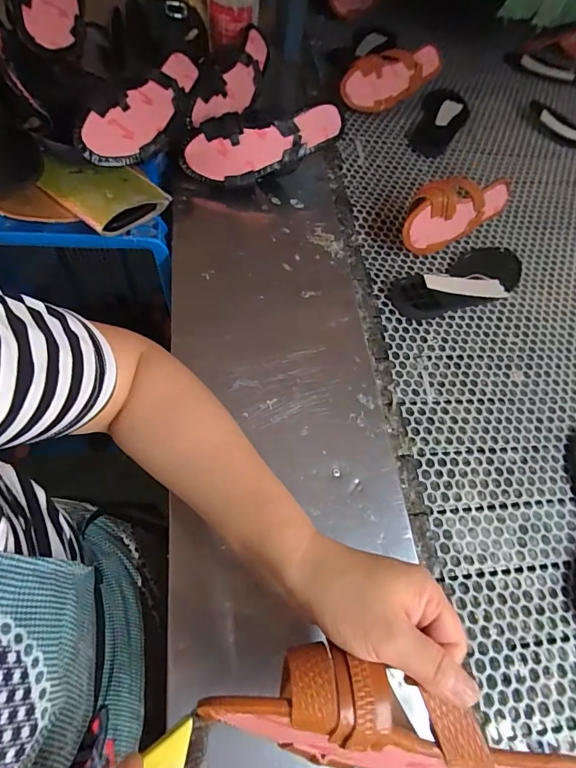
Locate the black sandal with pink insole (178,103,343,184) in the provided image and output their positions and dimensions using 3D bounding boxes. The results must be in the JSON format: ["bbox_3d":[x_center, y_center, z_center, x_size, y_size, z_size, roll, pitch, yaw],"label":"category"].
[{"bbox_3d":[-0.038,-0.341,0.608,0.226,0.082,0.055,-10,16,-2],"label":"black sandal with pink insole"}]

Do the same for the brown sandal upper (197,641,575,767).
[{"bbox_3d":[0.068,0.206,0.247,0.231,0.071,0.054,21,58,-6],"label":"brown sandal upper"}]

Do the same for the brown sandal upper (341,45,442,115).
[{"bbox_3d":[0.189,-0.582,0.797,0.224,0.090,0.060,-34,35,-20],"label":"brown sandal upper"}]

